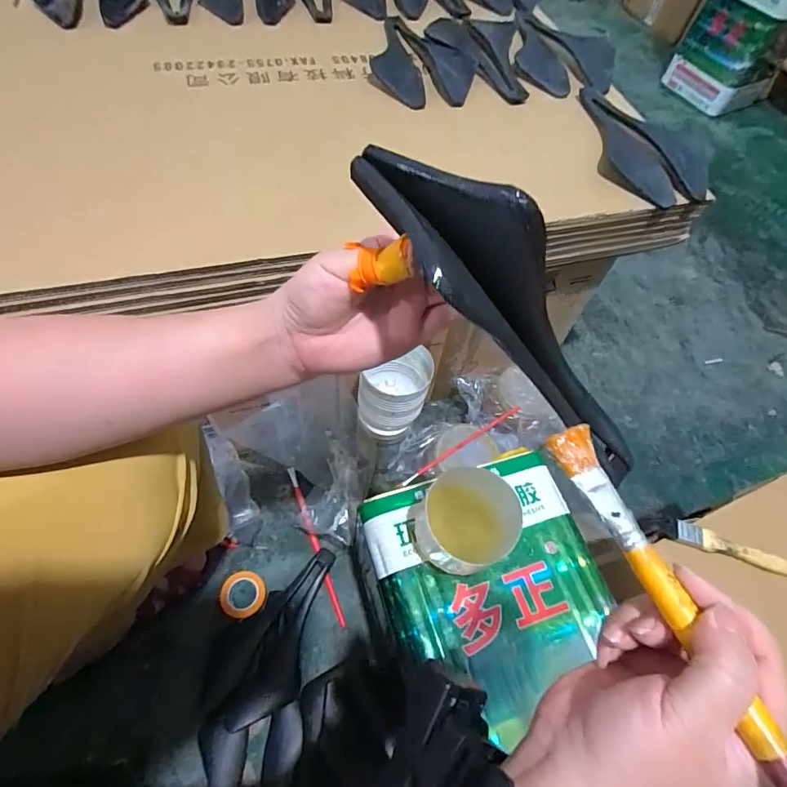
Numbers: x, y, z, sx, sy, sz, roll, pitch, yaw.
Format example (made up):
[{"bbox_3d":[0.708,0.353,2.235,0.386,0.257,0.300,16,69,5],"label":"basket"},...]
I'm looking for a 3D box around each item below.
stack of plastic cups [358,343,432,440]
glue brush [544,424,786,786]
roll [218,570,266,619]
[{"bbox_3d":[-0.001,-0.004,0.639,0.093,0.111,0.093,9,60,-1],"label":"stack of plastic cups"},{"bbox_3d":[0.140,0.127,0.183,0.021,0.012,0.272,-15,53,-11],"label":"glue brush"},{"bbox_3d":[-0.216,0.289,0.658,0.063,0.021,0.062,1,59,-2],"label":"roll"}]

